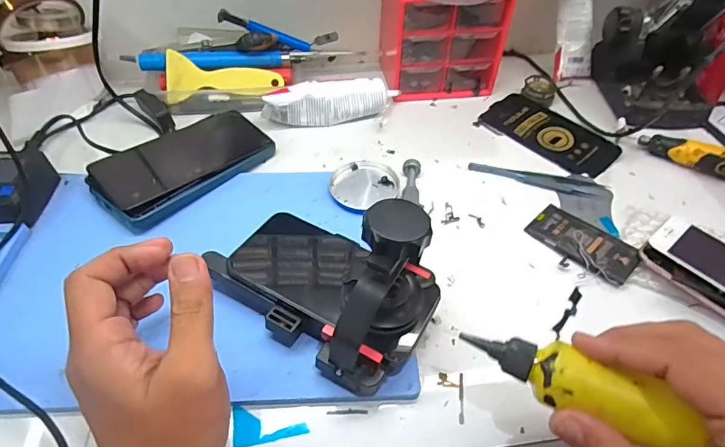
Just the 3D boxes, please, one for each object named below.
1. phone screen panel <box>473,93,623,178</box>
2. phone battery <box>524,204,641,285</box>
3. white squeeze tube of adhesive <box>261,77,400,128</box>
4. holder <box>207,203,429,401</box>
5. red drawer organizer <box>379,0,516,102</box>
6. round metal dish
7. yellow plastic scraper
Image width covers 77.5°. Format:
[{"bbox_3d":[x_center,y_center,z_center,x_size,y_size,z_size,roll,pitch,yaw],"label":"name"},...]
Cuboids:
[{"bbox_3d":[0.204,-0.100,0.497,0.077,0.007,0.143,-36,58,-28],"label":"phone screen panel"},{"bbox_3d":[0.188,0.016,0.386,0.049,0.007,0.085,-34,53,-26],"label":"phone battery"},{"bbox_3d":[-0.033,-0.133,0.496,0.146,0.043,0.033,-8,49,-8],"label":"white squeeze tube of adhesive"},{"bbox_3d":[-0.029,0.029,0.303,0.147,0.123,0.091,30,54,23],"label":"holder"},{"bbox_3d":[0.090,-0.227,0.533,0.127,0.117,0.103,-7,49,-7],"label":"red drawer organizer"},{"bbox_3d":[-0.001,-0.038,0.424,0.063,0.007,0.058,-1,53,1],"label":"round metal dish"},{"bbox_3d":[-0.153,-0.166,0.499,0.122,0.052,0.005,-8,9,-6],"label":"yellow plastic scraper"}]

